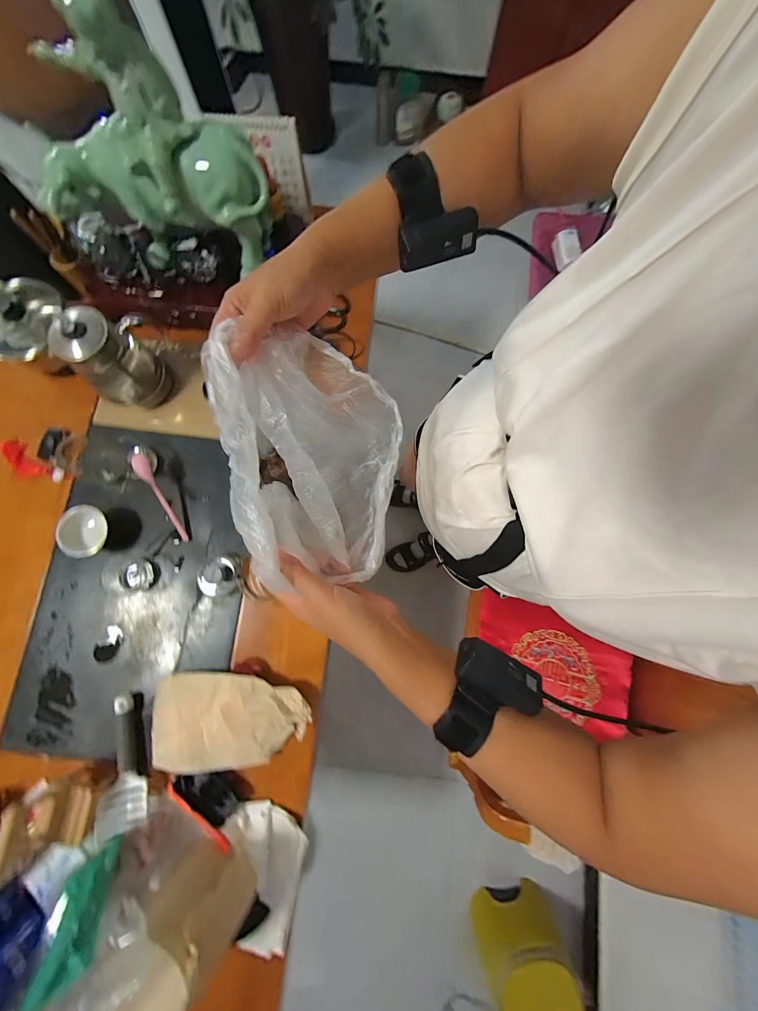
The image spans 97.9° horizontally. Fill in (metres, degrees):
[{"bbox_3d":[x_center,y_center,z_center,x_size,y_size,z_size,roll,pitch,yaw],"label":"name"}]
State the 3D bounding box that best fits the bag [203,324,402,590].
[{"bbox_3d":[-0.056,-0.048,0.320,0.156,0.102,0.232,-17,80,-4],"label":"bag"}]

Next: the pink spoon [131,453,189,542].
[{"bbox_3d":[-0.415,-0.014,0.629,0.028,0.019,0.182,-27,97,-6],"label":"pink spoon"}]

